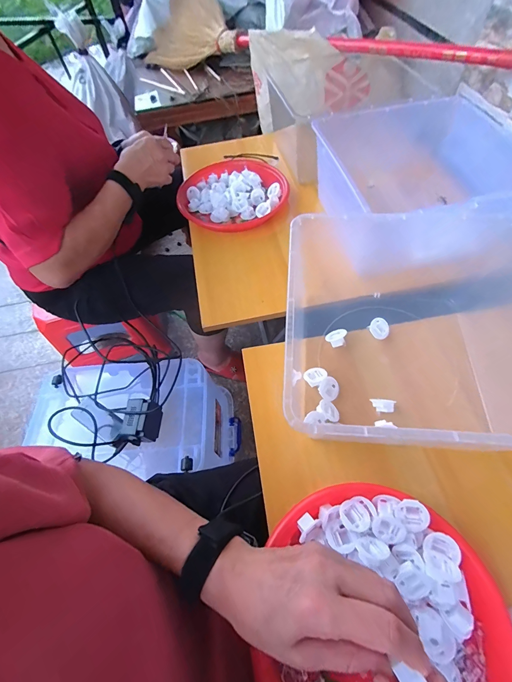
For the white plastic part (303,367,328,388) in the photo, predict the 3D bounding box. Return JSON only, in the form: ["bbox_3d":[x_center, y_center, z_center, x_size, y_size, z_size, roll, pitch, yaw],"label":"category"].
[{"bbox_3d":[0.085,0.051,0.437,0.031,0.010,0.031,-27,33,-11],"label":"white plastic part"}]

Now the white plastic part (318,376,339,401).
[{"bbox_3d":[0.102,0.067,0.421,0.030,0.012,0.027,-39,64,-18],"label":"white plastic part"}]

